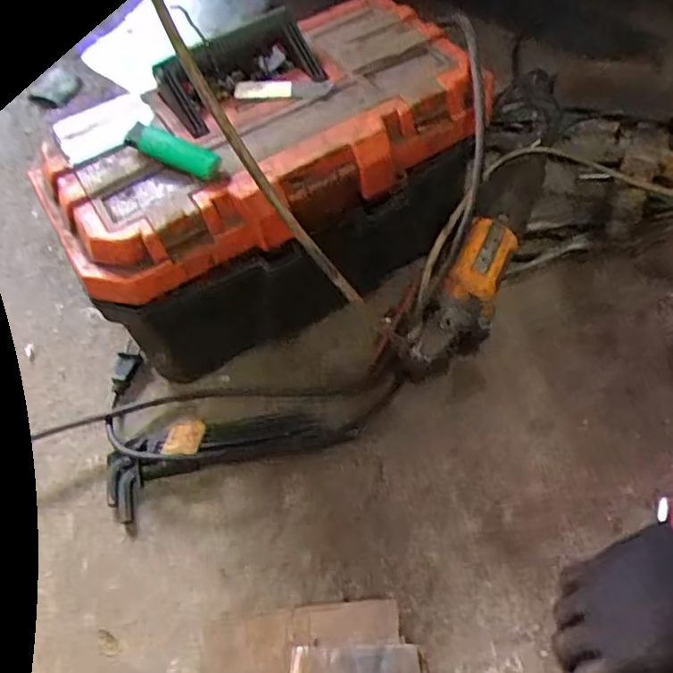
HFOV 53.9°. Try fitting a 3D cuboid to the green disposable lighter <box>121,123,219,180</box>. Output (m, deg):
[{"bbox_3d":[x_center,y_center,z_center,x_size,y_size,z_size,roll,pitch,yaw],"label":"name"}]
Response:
[{"bbox_3d":[-0.129,-0.147,0.518,0.080,0.016,0.020,25,64,19],"label":"green disposable lighter"}]

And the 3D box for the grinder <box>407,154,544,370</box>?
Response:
[{"bbox_3d":[0.146,-0.076,0.662,0.060,0.083,0.283,19,62,16],"label":"grinder"}]

